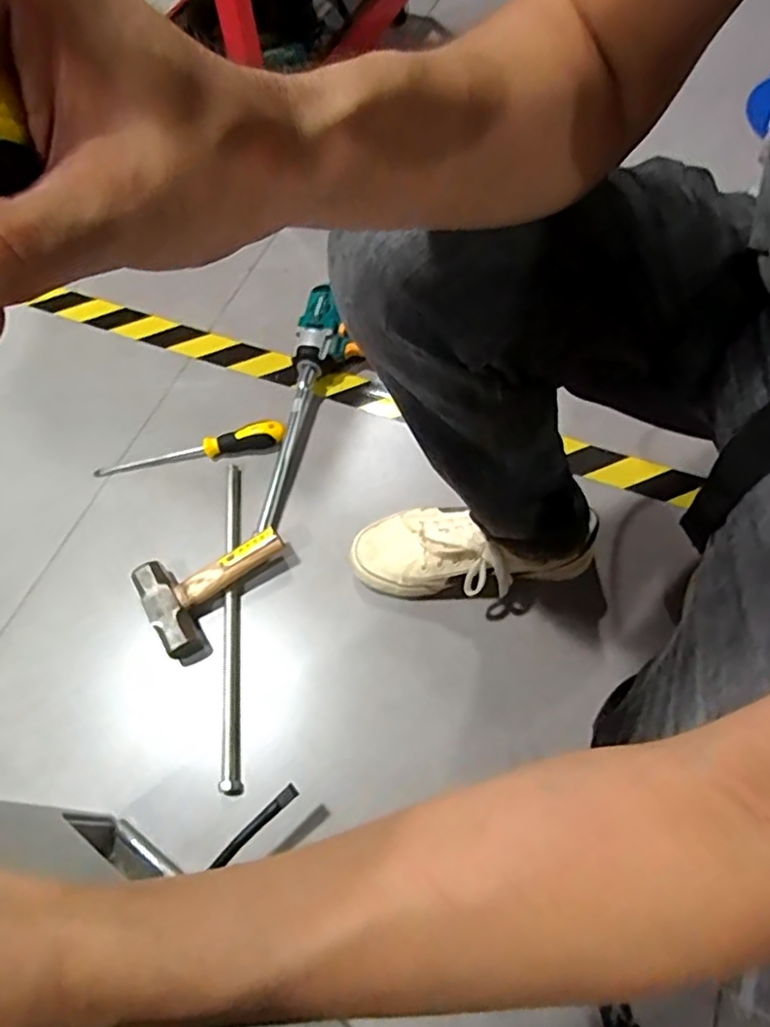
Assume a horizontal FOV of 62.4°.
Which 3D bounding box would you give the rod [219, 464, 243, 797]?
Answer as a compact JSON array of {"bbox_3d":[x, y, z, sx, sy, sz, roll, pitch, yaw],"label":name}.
[{"bbox_3d":[-0.175,0.111,0.723,0.021,0.013,0.382,-8,62,0],"label":"rod"}]

